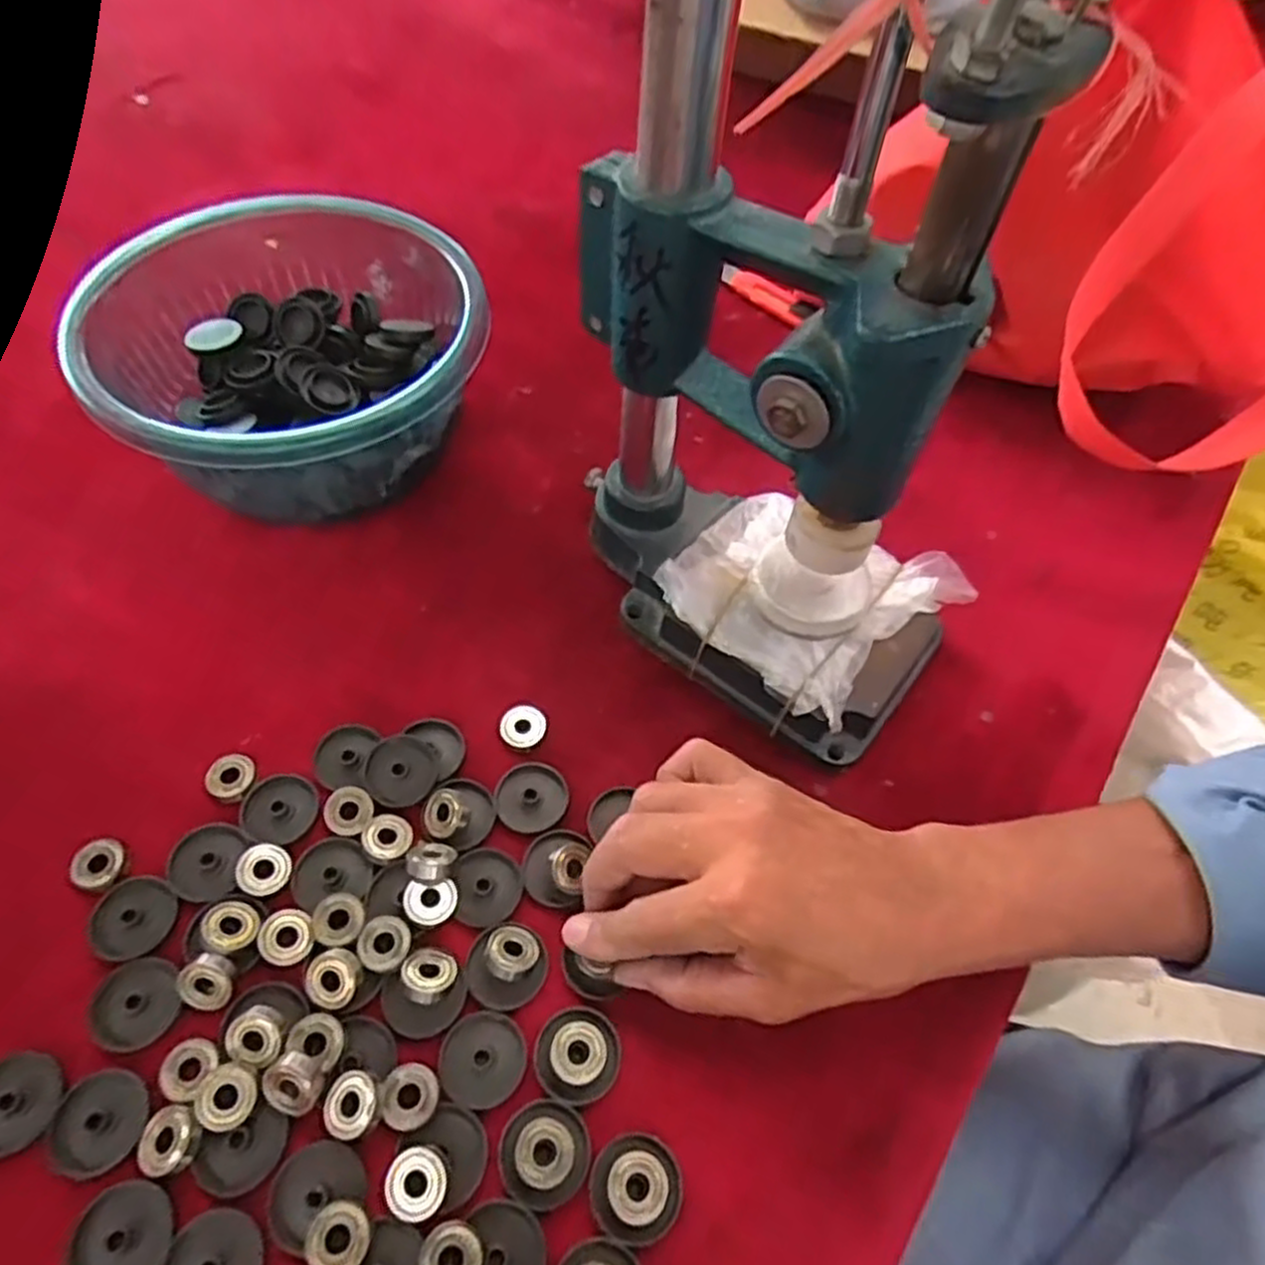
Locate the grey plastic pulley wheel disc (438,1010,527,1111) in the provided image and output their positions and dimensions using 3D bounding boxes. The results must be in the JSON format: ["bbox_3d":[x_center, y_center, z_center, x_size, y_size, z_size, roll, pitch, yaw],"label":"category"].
[{"bbox_3d":[-0.058,0.166,0.302,0.032,0.004,0.032,2,57,-3],"label":"grey plastic pulley wheel disc"}]

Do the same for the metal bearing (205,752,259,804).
[{"bbox_3d":[-0.186,0.066,0.358,0.022,0.004,0.022,2,57,-3],"label":"metal bearing"}]

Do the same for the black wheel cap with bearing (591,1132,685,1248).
[{"bbox_3d":[0.002,0.200,0.280,0.032,0.007,0.031,2,57,-3],"label":"black wheel cap with bearing"}]

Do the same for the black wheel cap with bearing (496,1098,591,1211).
[{"bbox_3d":[-0.032,0.191,0.284,0.032,0.006,0.032,2,57,-3],"label":"black wheel cap with bearing"}]

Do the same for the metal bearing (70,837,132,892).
[{"bbox_3d":[-0.230,0.099,0.334,0.023,0.004,0.021,2,57,-3],"label":"metal bearing"}]

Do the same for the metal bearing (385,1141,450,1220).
[{"bbox_3d":[-0.077,0.195,0.276,0.021,0.008,0.022,2,57,-3],"label":"metal bearing"}]

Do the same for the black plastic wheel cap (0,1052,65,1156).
[{"bbox_3d":[-0.230,0.174,0.287,0.029,0.006,0.032,20,58,9],"label":"black plastic wheel cap"}]

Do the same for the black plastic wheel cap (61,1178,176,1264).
[{"bbox_3d":[-0.176,0.209,0.266,0.034,0.004,0.032,2,57,-3],"label":"black plastic wheel cap"}]

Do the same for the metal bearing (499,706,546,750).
[{"bbox_3d":[-0.053,0.047,0.381,0.022,0.006,0.022,-5,74,-9],"label":"metal bearing"}]

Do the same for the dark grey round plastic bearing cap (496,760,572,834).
[{"bbox_3d":[-0.047,0.076,0.361,0.033,0.004,0.034,2,57,-3],"label":"dark grey round plastic bearing cap"}]

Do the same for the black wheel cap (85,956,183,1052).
[{"bbox_3d":[-0.197,0.146,0.307,0.034,0.004,0.032,2,57,-3],"label":"black wheel cap"}]

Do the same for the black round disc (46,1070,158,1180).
[{"bbox_3d":[-0.197,0.180,0.286,0.034,0.004,0.033,2,57,-3],"label":"black round disc"}]

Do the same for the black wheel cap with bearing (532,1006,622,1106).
[{"bbox_3d":[-0.021,0.164,0.302,0.033,0.006,0.032,2,57,-3],"label":"black wheel cap with bearing"}]

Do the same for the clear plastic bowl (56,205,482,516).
[{"bbox_3d":[-0.189,-0.153,0.448,0.200,0.091,0.196,2,57,-3],"label":"clear plastic bowl"}]

